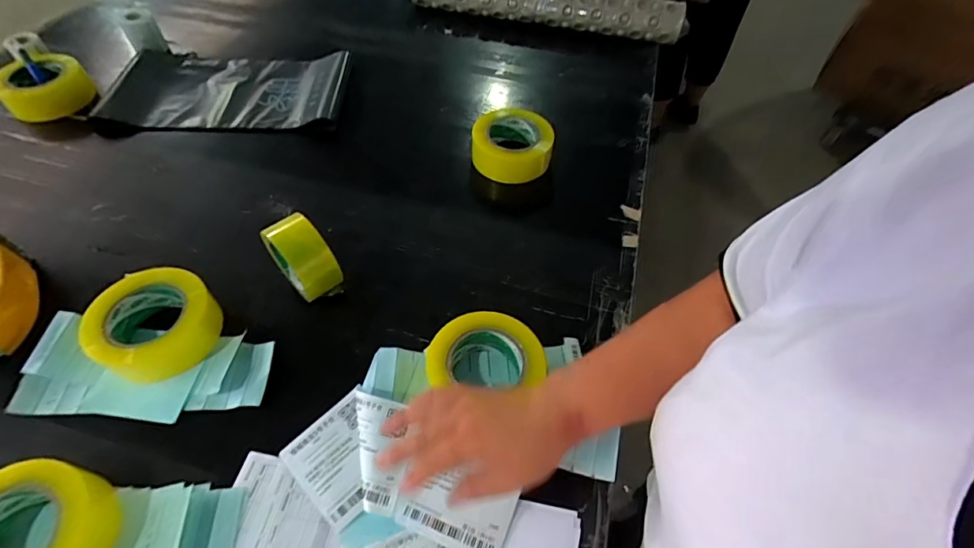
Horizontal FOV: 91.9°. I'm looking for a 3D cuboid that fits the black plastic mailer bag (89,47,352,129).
[{"bbox_3d":[-0.435,-0.323,0.806,0.382,0.033,0.210,1,52,-2],"label":"black plastic mailer bag"}]

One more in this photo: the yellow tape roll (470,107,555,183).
[{"bbox_3d":[0.040,-0.211,0.766,0.130,0.069,0.136,1,52,-2],"label":"yellow tape roll"}]

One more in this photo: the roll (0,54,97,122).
[{"bbox_3d":[-0.717,-0.302,0.766,0.120,0.052,0.120,1,52,-2],"label":"roll"}]

